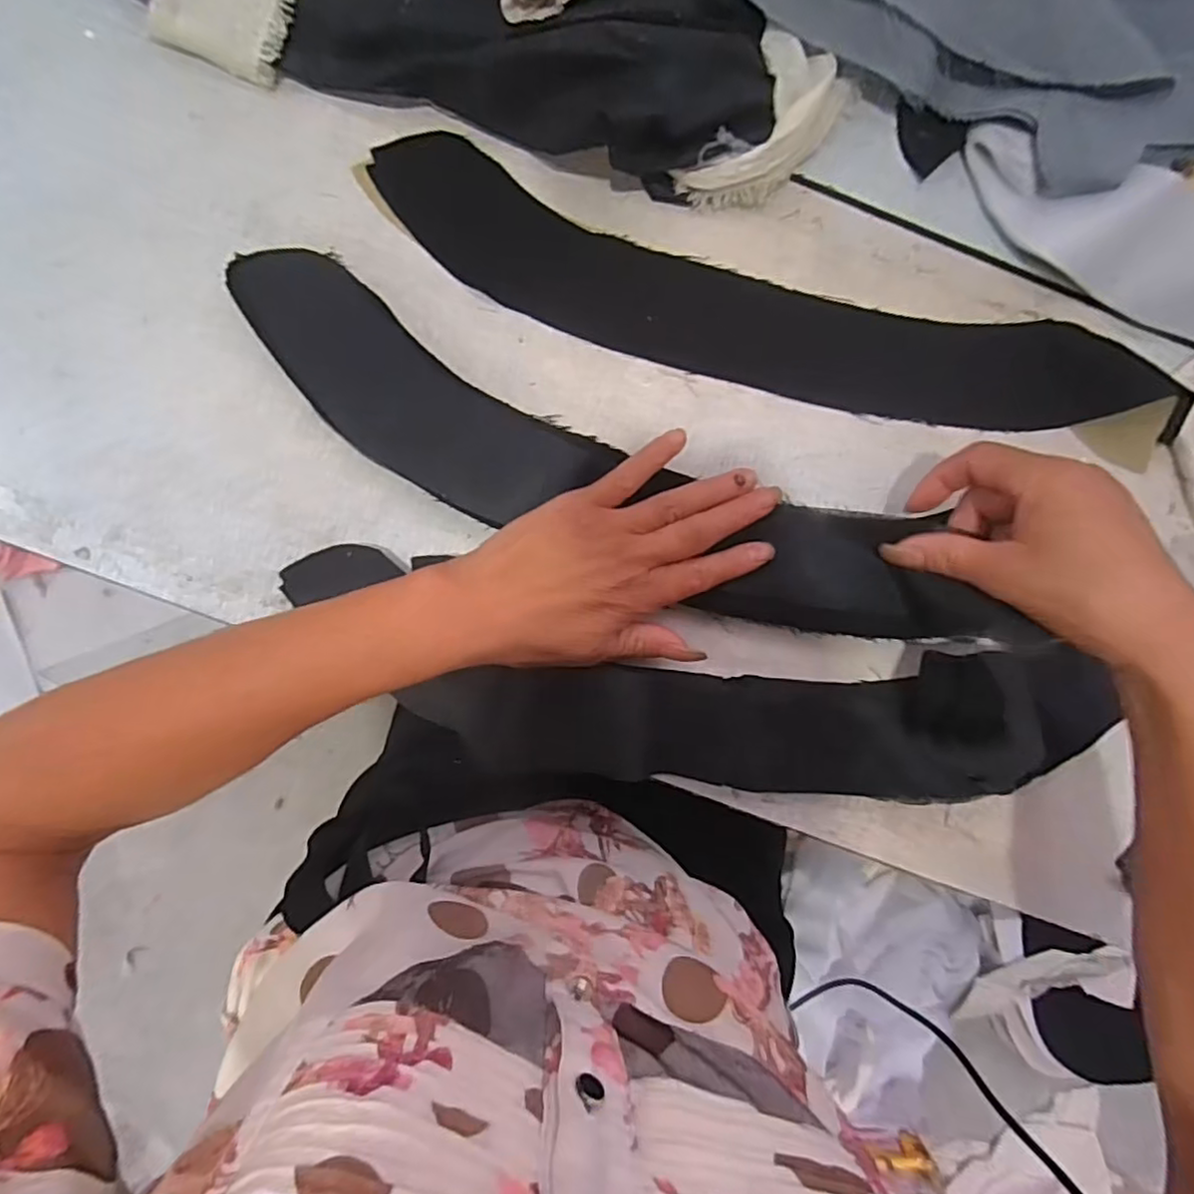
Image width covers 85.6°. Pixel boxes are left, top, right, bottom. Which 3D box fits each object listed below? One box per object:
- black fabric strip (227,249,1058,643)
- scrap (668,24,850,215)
[{"bbox_3d":[0.008,-0.063,0.329,0.423,0.021,0.088,22,88,0],"label":"black fabric strip"},{"bbox_3d":[0.090,-0.251,0.346,0.052,0.028,0.100,35,87,-2],"label":"scrap"}]

